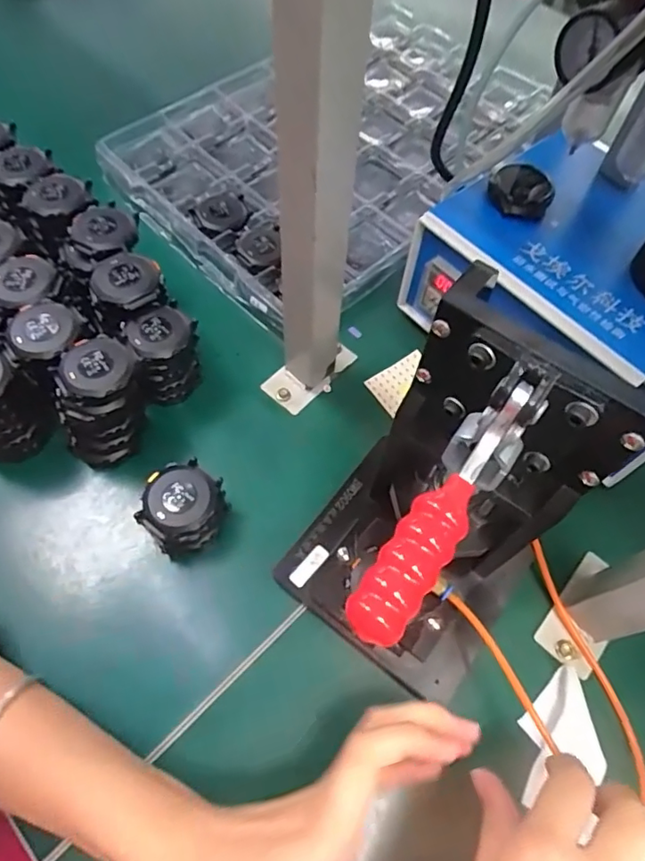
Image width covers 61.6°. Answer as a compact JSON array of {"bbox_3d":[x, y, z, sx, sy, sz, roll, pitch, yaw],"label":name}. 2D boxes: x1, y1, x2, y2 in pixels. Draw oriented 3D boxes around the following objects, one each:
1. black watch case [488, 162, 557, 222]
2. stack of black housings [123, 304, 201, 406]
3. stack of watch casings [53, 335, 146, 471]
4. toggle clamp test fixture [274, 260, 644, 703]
[{"bbox_3d":[0.147,-0.176,0.400,0.044,0.016,0.039,6,62,0],"label":"black watch case"},{"bbox_3d":[-0.119,-0.054,0.412,0.054,0.066,0.049,-25,66,-15],"label":"stack of black housings"},{"bbox_3d":[-0.156,-0.020,0.384,0.065,0.074,0.054,-26,66,-16],"label":"stack of watch casings"},{"bbox_3d":[0.050,0.047,0.272,0.137,0.233,0.104,-33,68,-18],"label":"toggle clamp test fixture"}]

